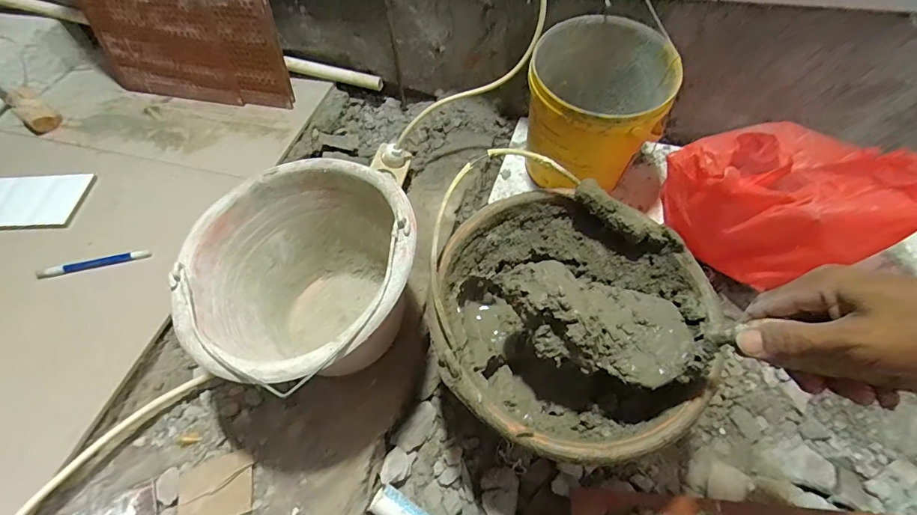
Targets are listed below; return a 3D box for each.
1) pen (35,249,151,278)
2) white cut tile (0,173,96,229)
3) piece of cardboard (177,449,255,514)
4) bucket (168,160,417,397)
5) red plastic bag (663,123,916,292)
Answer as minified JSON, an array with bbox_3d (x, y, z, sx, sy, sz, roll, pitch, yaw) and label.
[{"bbox_3d":[-0.490,0.009,0.597,0.139,0.009,0.016,-14,56,-5],"label":"pen"},{"bbox_3d":[-0.684,-0.084,0.665,0.238,0.012,0.106,-4,56,1],"label":"white cut tile"},{"bbox_3d":[-0.256,0.244,0.468,0.074,0.007,0.068,-17,52,-12],"label":"piece of cardboard"},{"bbox_3d":[-0.163,0.040,0.511,0.245,0.184,0.237,-2,56,3],"label":"bucket"},{"bbox_3d":[0.411,-0.080,0.560,0.265,0.161,0.180,28,62,21],"label":"red plastic bag"}]

